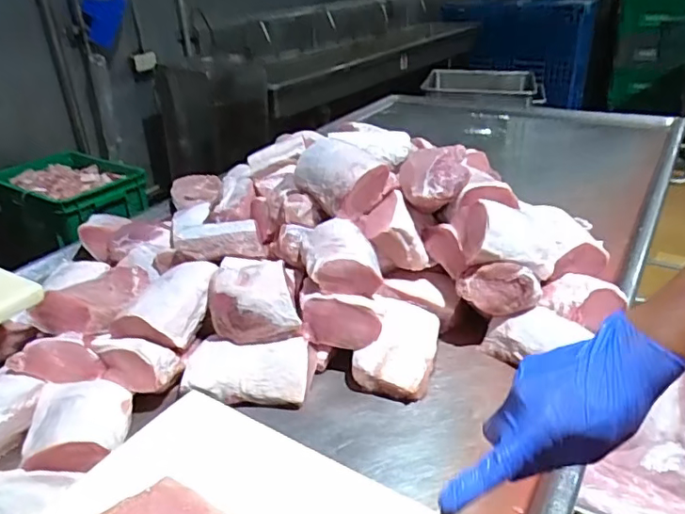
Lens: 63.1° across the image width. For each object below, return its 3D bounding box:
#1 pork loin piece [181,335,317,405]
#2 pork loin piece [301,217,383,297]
[{"bbox_3d":[-0.142,0.169,0.840,0.191,0.061,0.090,1,28,8],"label":"pork loin piece"},{"bbox_3d":[-0.006,-0.003,0.914,0.111,0.068,0.149,-6,28,-6],"label":"pork loin piece"}]

